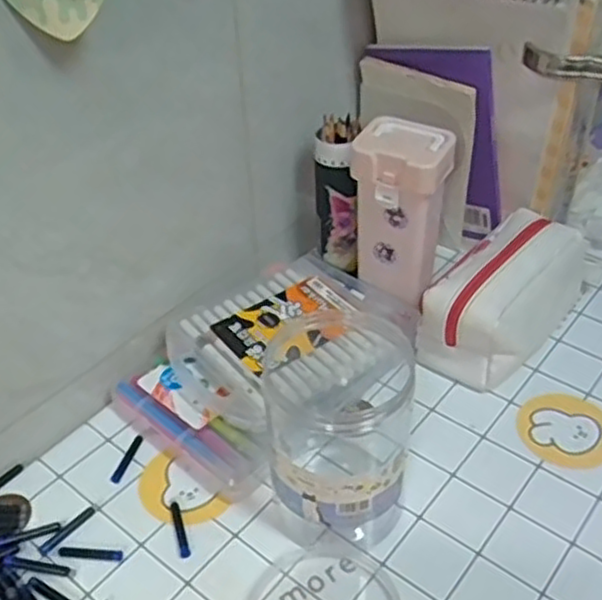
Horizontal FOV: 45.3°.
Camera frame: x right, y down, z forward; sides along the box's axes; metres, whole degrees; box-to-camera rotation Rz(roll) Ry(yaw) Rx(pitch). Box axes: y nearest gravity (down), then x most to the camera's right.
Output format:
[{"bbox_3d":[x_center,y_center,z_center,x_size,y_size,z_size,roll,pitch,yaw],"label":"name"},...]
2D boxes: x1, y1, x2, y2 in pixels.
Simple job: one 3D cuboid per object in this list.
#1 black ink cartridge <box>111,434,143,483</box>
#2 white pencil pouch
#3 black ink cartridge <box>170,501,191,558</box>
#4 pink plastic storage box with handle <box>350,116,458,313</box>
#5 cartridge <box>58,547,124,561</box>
[{"bbox_3d":[-0.142,0.129,0.587,0.008,0.006,0.045,11,40,15],"label":"black ink cartridge"},{"bbox_3d":[0.199,-0.009,0.676,0.090,0.086,0.206,28,47,31],"label":"white pencil pouch"},{"bbox_3d":[-0.090,0.169,0.535,0.009,0.004,0.048,-13,40,-14],"label":"black ink cartridge"},{"bbox_3d":[0.094,-0.079,0.677,0.083,0.159,0.062,18,43,23],"label":"pink plastic storage box with handle"},{"bbox_3d":[-0.151,0.182,0.517,0.045,0.004,0.008,1,39,3],"label":"cartridge"}]

